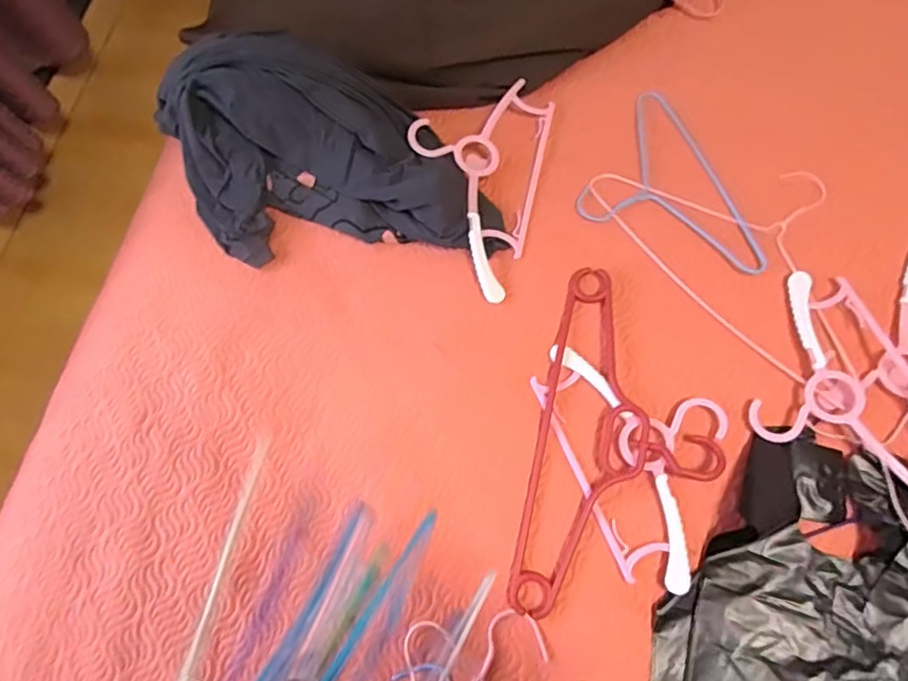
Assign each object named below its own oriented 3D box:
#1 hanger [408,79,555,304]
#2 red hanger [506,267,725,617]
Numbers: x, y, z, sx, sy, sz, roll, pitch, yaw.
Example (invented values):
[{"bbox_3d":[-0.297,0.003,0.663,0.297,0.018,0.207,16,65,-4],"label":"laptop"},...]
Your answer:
[{"bbox_3d":[0.022,-0.209,0.757,0.165,0.047,0.302,12,73,6],"label":"hanger"},{"bbox_3d":[0.191,0.112,0.661,0.188,0.021,0.384,13,73,6],"label":"red hanger"}]

